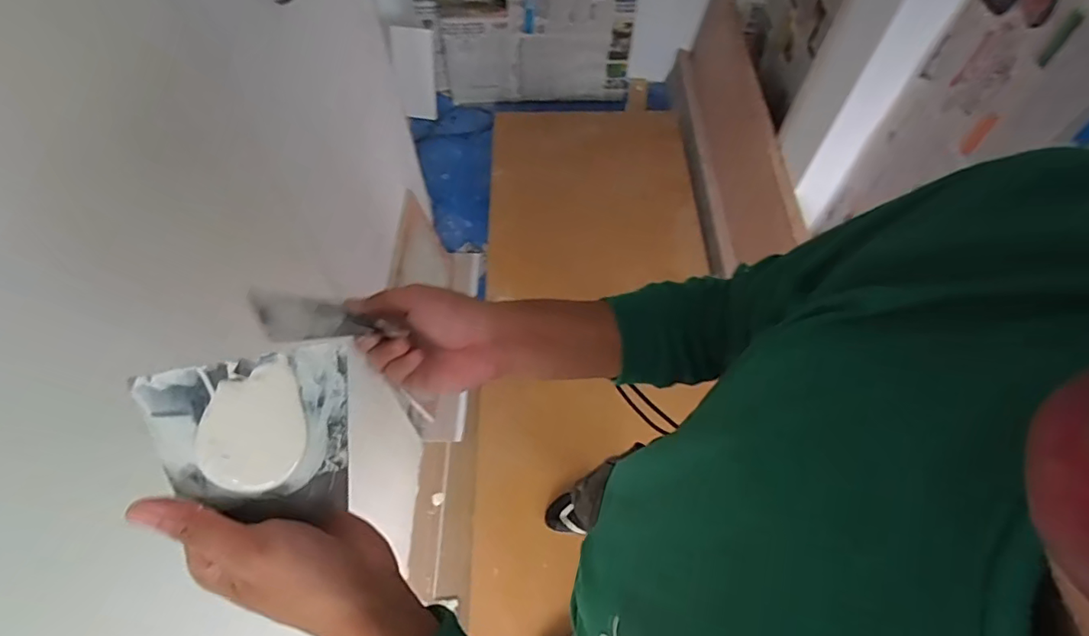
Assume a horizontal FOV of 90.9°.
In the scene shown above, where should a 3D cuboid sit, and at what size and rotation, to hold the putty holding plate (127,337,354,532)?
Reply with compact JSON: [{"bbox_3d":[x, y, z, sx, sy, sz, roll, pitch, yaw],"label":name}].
[{"bbox_3d":[-0.164,0.067,0.301,0.105,0.012,0.099,-4,93,-16],"label":"putty holding plate"}]

